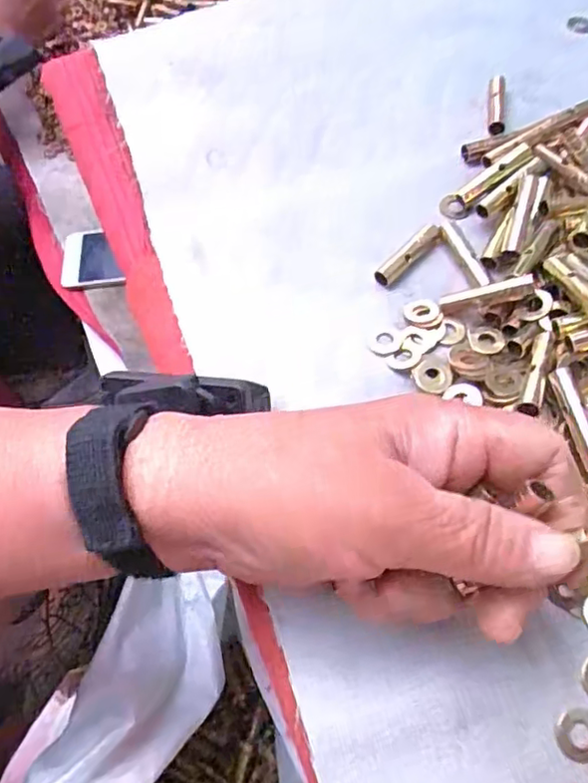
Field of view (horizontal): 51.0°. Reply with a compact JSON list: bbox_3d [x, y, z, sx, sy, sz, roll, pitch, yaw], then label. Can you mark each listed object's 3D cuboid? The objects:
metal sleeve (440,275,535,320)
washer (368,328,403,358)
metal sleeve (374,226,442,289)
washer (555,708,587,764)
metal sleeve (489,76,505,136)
[{"bbox_3d":[0.091,-0.045,0.294,0.043,0.010,0.009,-14,55,26],"label":"metal sleeve"},{"bbox_3d":[0.043,-0.024,0.293,0.014,0.004,0.016,21,64,16],"label":"washer"},{"bbox_3d":[0.059,-0.070,0.315,0.044,0.012,0.009,-42,65,-18],"label":"metal sleeve"},{"bbox_3d":[0.099,0.118,0.212,0.017,0.004,0.016,-13,60,-3],"label":"washer"},{"bbox_3d":[0.122,-0.169,0.370,0.010,0.010,0.053,6,61,8],"label":"metal sleeve"}]

